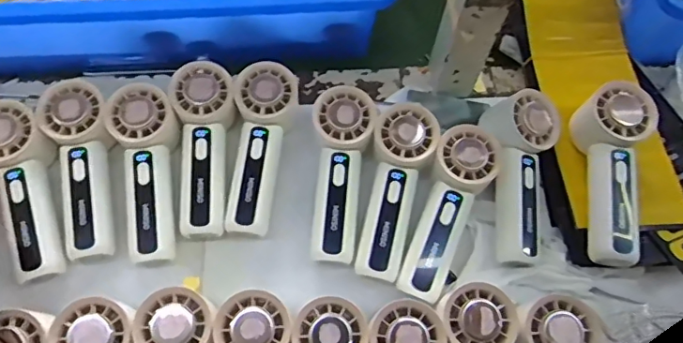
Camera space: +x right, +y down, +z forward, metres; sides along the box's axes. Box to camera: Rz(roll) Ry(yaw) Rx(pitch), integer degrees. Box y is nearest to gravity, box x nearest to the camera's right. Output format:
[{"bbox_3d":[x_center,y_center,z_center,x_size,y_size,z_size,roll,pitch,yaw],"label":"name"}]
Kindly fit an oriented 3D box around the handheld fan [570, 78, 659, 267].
[{"bbox_3d":[0.244,0.002,0.470,0.060,0.042,0.164,7,78,1],"label":"handheld fan"}]

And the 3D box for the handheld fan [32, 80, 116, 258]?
[{"bbox_3d":[-0.223,-0.003,0.454,0.052,0.034,0.153,-12,80,-9],"label":"handheld fan"}]

